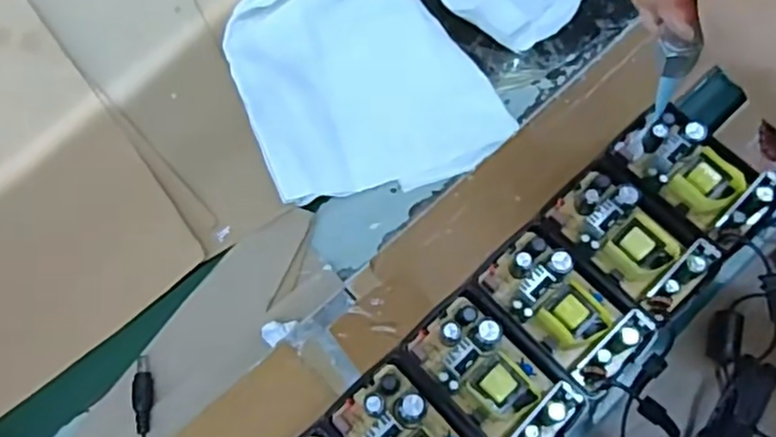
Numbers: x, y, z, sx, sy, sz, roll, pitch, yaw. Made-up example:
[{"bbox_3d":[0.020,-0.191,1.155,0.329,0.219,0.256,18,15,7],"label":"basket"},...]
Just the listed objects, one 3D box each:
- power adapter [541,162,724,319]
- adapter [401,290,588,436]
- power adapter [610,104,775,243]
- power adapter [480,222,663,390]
[{"bbox_3d":[0.122,0.006,0.330,0.049,0.022,0.077,-41,74,-12],"label":"power adapter"},{"bbox_3d":[0.049,0.073,0.310,0.047,0.023,0.080,-43,75,-13],"label":"adapter"},{"bbox_3d":[0.156,-0.024,0.339,0.041,0.019,0.075,-43,75,-13],"label":"power adapter"},{"bbox_3d":[0.085,0.039,0.321,0.049,0.023,0.076,-42,74,-13],"label":"power adapter"}]

